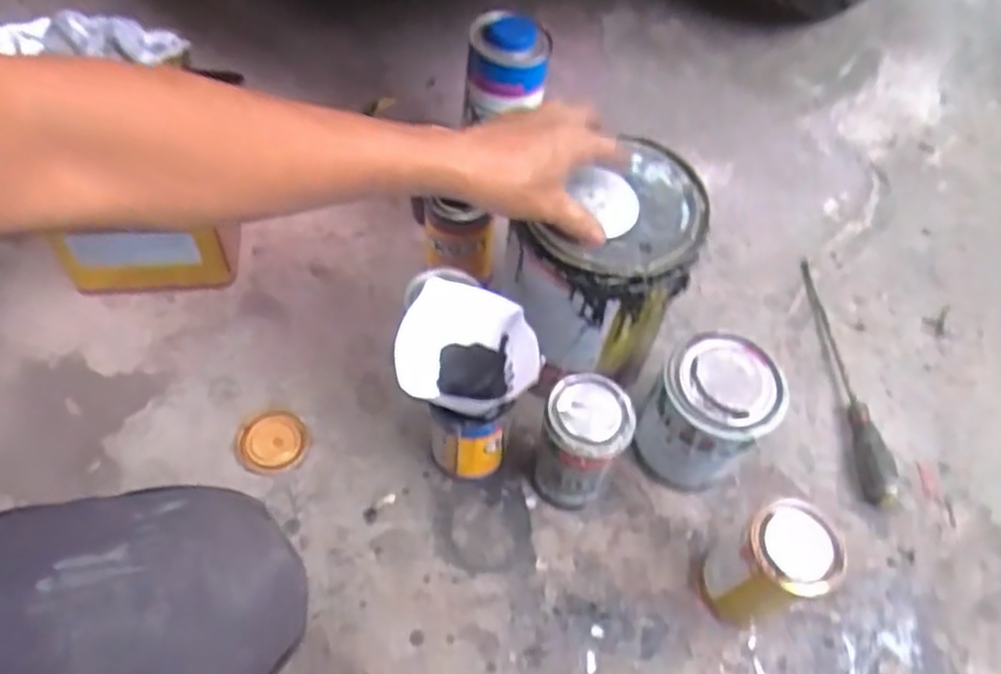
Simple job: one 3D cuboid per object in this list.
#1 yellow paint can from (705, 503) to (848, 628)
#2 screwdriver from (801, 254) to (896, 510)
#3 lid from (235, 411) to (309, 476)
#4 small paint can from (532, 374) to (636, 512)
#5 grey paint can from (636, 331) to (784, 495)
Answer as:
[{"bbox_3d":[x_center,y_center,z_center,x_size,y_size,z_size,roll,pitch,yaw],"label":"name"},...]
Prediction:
[{"bbox_3d":[0.217,0.191,0.622,0.074,0.136,0.070,2,57,-3],"label":"yellow paint can"},{"bbox_3d":[0.356,0.035,0.797,0.027,0.029,0.288,-2,58,-5],"label":"screwdriver"},{"bbox_3d":[-0.217,0.100,0.725,0.068,0.010,0.061,7,57,0],"label":"lid"},{"bbox_3d":[0.069,0.093,0.661,0.068,0.143,0.075,18,58,7],"label":"small paint can"},{"bbox_3d":[0.185,0.074,0.688,0.097,0.134,0.094,2,57,-3],"label":"grey paint can"}]

